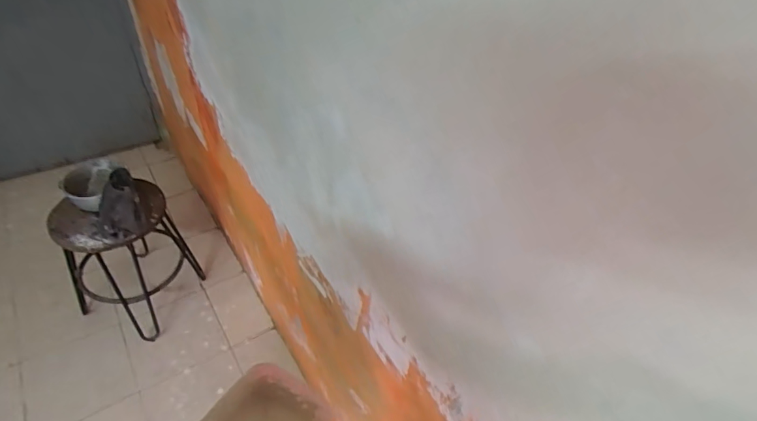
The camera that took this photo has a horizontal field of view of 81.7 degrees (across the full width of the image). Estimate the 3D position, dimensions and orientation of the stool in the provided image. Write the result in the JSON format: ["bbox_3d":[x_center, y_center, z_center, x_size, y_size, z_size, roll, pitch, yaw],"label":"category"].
[{"bbox_3d":[-0.849,0.129,1.478,0.387,0.467,0.344,19,43,16],"label":"stool"}]

